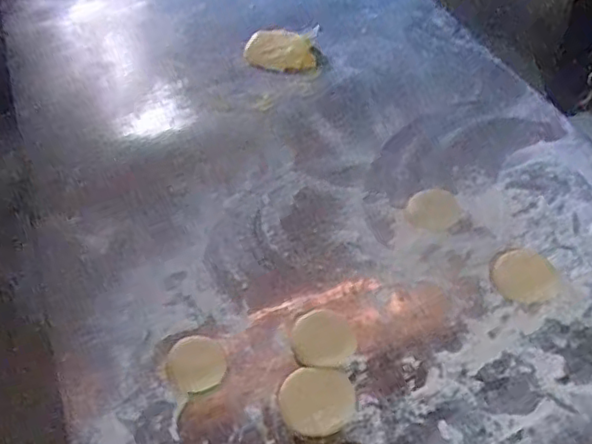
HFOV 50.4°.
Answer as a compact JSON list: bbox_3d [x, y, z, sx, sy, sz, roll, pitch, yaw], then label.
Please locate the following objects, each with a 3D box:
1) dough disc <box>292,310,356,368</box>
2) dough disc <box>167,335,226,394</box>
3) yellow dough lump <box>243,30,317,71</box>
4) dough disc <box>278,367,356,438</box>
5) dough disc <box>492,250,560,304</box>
[{"bbox_3d":[0.026,0.107,0.585,0.056,0.004,0.057,-3,47,4],"label":"dough disc"},{"bbox_3d":[-0.093,0.131,0.582,0.052,0.004,0.057,-3,47,4],"label":"dough disc"},{"bbox_3d":[-0.020,-0.241,0.886,0.110,0.016,0.081,13,61,20],"label":"yellow dough lump"},{"bbox_3d":[0.019,0.156,0.554,0.064,0.004,0.063,-3,47,4],"label":"dough disc"},{"bbox_3d":[0.223,0.052,0.613,0.059,0.004,0.058,-3,47,4],"label":"dough disc"}]

